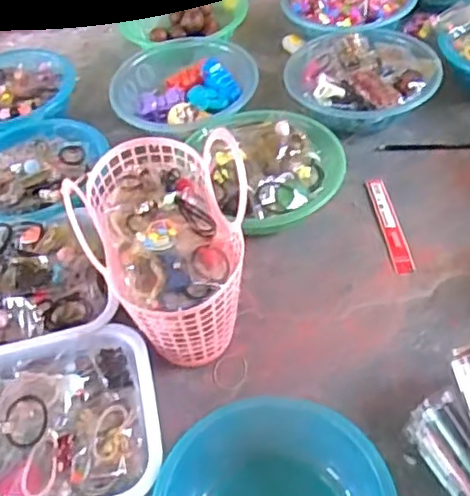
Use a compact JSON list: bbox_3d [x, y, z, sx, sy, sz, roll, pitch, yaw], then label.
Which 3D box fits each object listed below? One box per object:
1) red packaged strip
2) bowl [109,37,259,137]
[{"bbox_3d":[0.214,-0.036,0.889,0.028,0.004,0.175,-7,49,0],"label":"red packaged strip"},{"bbox_3d":[-0.084,-0.259,1.072,0.238,0.076,0.203,-18,50,-9],"label":"bowl"}]

